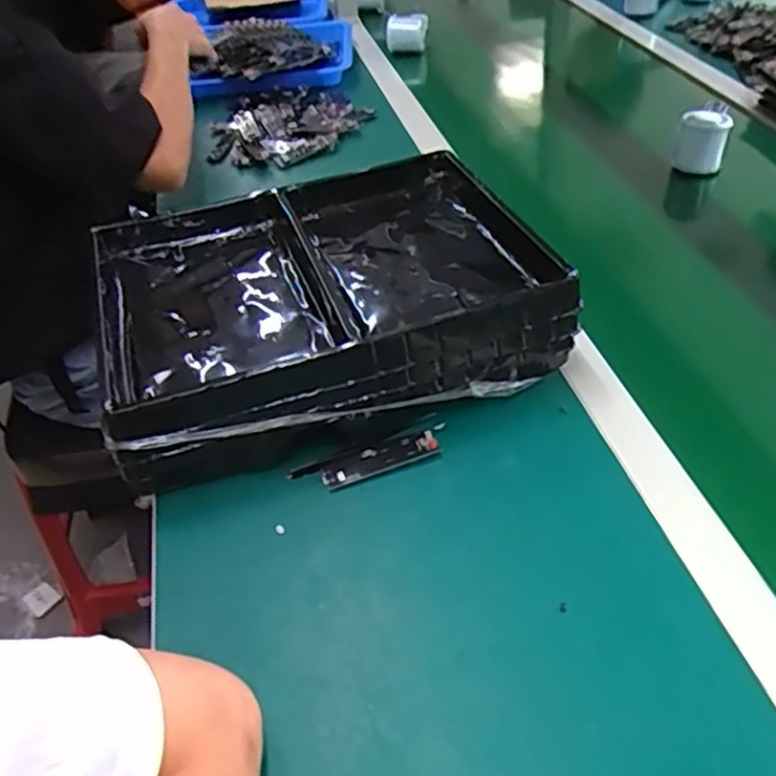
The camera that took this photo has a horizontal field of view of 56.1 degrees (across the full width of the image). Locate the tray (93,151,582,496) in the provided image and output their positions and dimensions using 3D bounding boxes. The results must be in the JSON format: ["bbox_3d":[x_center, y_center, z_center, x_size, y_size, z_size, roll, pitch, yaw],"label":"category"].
[{"bbox_3d":[-0.058,-0.086,0.668,0.383,0.088,0.296,-16,44,-10],"label":"tray"}]

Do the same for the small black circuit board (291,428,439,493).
[{"bbox_3d":[-0.018,0.056,0.571,0.113,0.006,0.032,-18,44,-12],"label":"small black circuit board"}]

